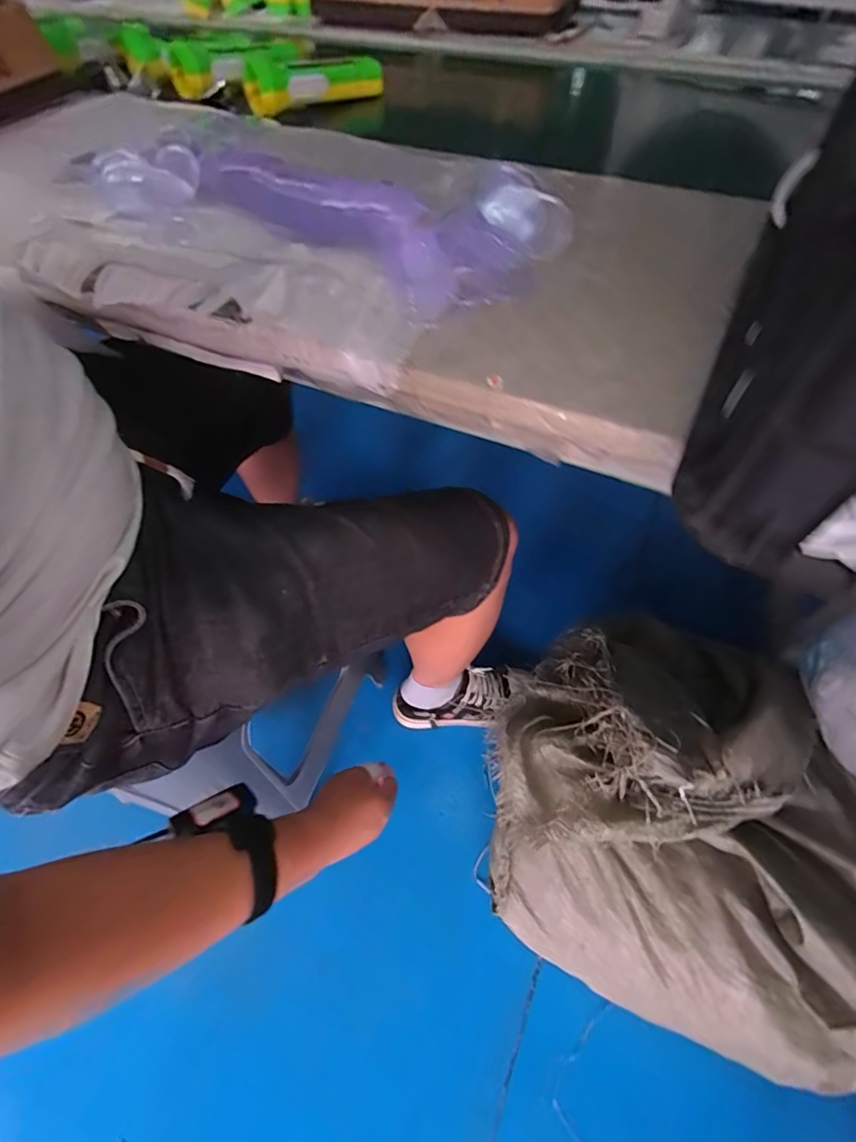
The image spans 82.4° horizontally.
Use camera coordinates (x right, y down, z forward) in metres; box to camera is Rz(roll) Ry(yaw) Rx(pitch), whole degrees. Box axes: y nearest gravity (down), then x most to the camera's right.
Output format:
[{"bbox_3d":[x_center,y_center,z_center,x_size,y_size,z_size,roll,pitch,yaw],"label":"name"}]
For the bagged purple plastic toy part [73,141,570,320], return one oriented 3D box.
[{"bbox_3d":[-0.101,-0.310,0.408,0.413,0.036,0.147,25,62,17],"label":"bagged purple plastic toy part"}]

